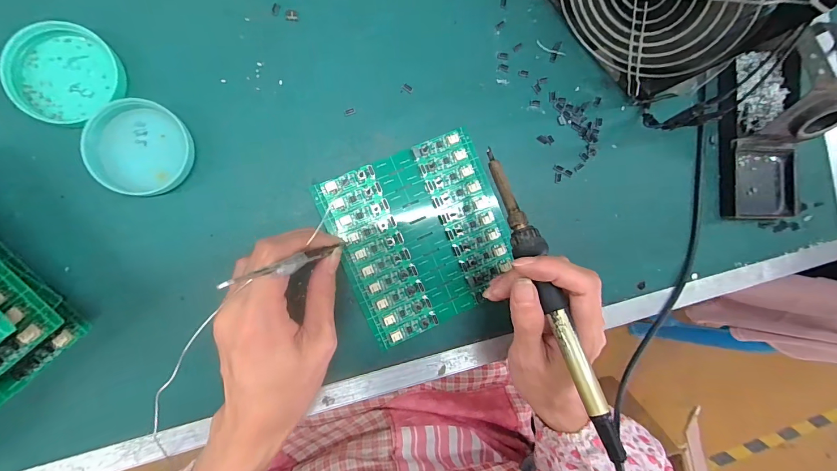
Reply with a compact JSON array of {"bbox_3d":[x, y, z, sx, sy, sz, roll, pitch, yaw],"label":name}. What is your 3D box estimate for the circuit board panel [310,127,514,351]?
[{"bbox_3d":[0.005,0.001,0.293,0.131,0.005,0.137,-23,94,-9],"label":"circuit board panel"}]

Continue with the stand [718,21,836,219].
[{"bbox_3d":[0.318,-0.093,0.309,0.091,0.068,0.156,-8,92,-10],"label":"stand"}]

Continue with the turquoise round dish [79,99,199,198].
[{"bbox_3d":[-0.194,-0.061,0.254,0.060,0.016,0.063,0,91,-10],"label":"turquoise round dish"}]

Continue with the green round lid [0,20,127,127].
[{"bbox_3d":[-0.243,-0.113,0.248,0.064,0.011,0.067,0,91,-10],"label":"green round lid"}]

